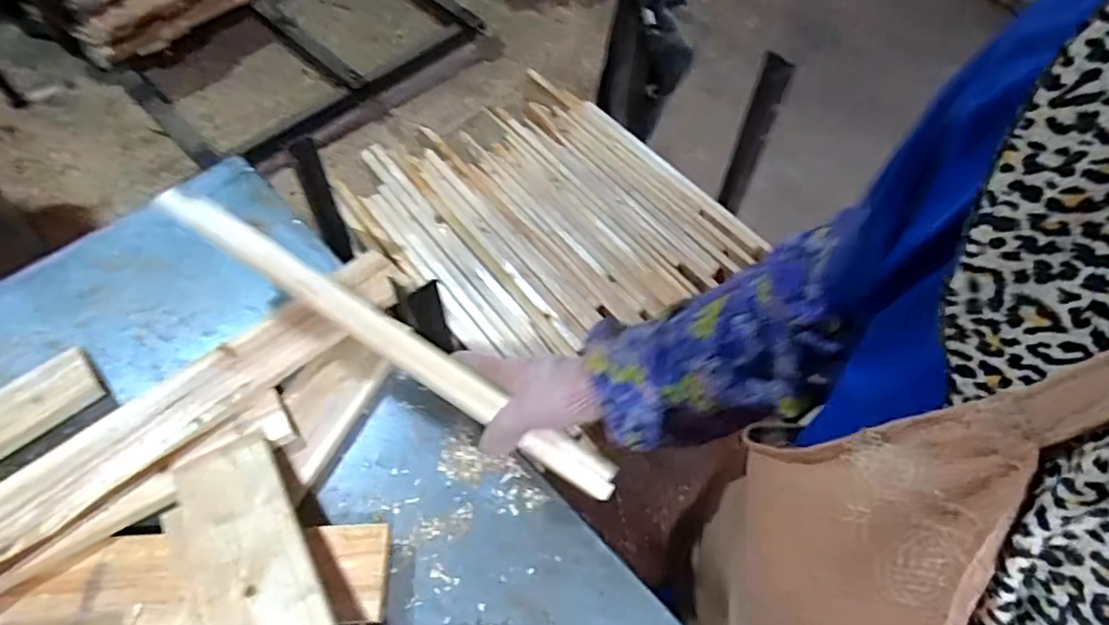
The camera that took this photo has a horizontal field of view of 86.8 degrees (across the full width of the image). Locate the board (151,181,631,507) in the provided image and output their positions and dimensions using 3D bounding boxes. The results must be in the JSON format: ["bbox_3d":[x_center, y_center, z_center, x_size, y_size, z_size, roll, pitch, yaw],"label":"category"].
[{"bbox_3d":[-0.170,0.016,0.557,0.518,0.023,0.034,31,63,9],"label":"board"}]

